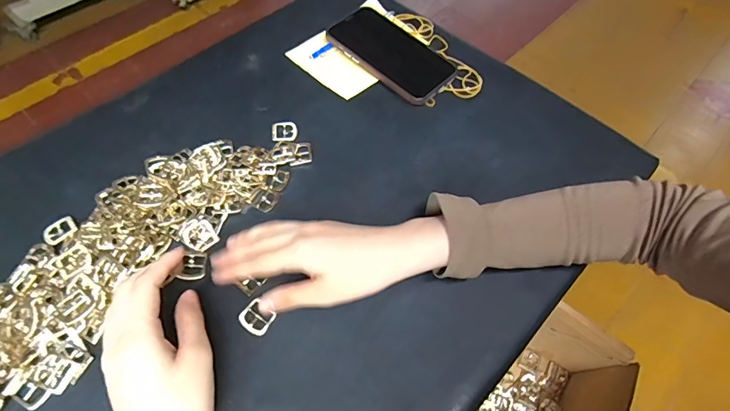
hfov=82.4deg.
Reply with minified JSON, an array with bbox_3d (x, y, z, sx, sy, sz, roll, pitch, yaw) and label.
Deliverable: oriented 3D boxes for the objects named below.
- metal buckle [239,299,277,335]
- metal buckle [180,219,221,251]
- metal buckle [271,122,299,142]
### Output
[{"bbox_3d":[-0.091,0.095,0.351,0.026,0.004,0.023,28,61,15],"label":"metal buckle"},{"bbox_3d":[-0.153,0.027,0.385,0.027,0.004,0.030,-33,85,-18],"label":"metal buckle"},{"bbox_3d":[-0.088,-0.082,0.457,0.028,0.004,0.026,-2,57,-3],"label":"metal buckle"}]

